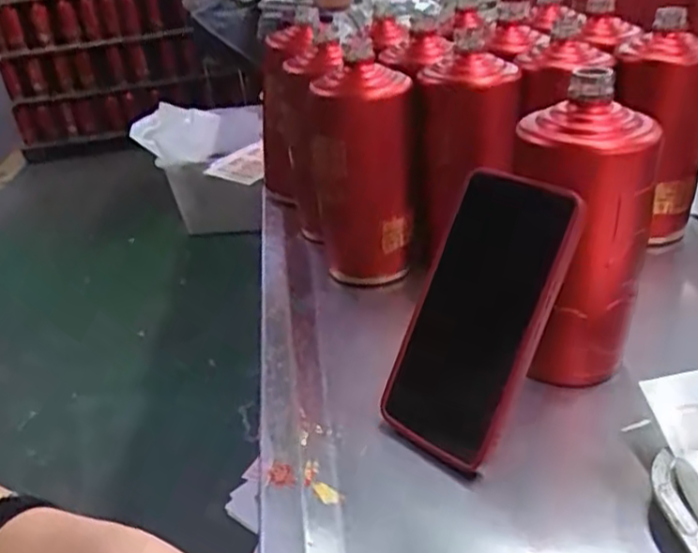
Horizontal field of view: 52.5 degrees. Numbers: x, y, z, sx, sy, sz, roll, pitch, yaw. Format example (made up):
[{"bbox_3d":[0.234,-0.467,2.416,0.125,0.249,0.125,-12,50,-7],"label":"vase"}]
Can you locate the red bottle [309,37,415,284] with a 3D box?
[{"bbox_3d":[0.011,-0.083,0.577,0.077,0.181,0.060,-6,29,-2],"label":"red bottle"}]

